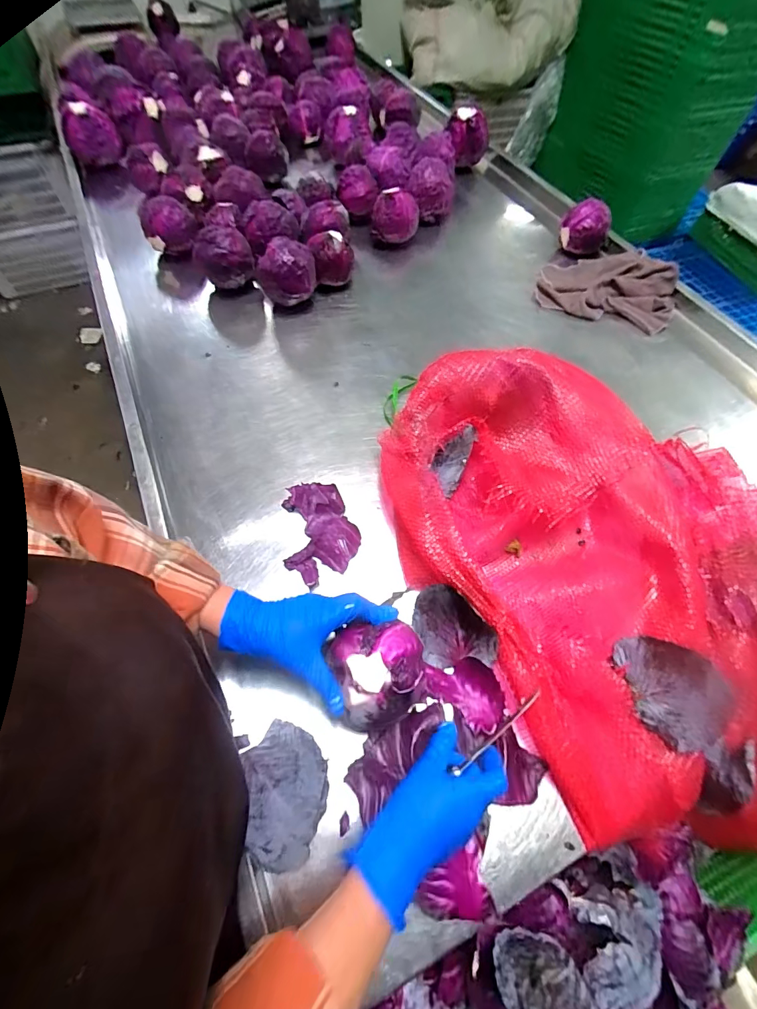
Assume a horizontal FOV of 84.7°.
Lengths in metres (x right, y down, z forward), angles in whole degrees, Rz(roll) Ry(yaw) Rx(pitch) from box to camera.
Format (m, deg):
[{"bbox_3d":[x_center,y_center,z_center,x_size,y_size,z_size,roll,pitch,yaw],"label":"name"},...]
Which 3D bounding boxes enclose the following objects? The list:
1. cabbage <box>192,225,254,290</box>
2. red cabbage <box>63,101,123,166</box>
[{"bbox_3d":[-0.298,-0.479,0.800,0.106,0.094,0.085,-13,61,-9],"label":"cabbage"},{"bbox_3d":[-0.669,-0.863,0.964,0.108,0.108,0.094,-28,65,-16],"label":"red cabbage"}]

